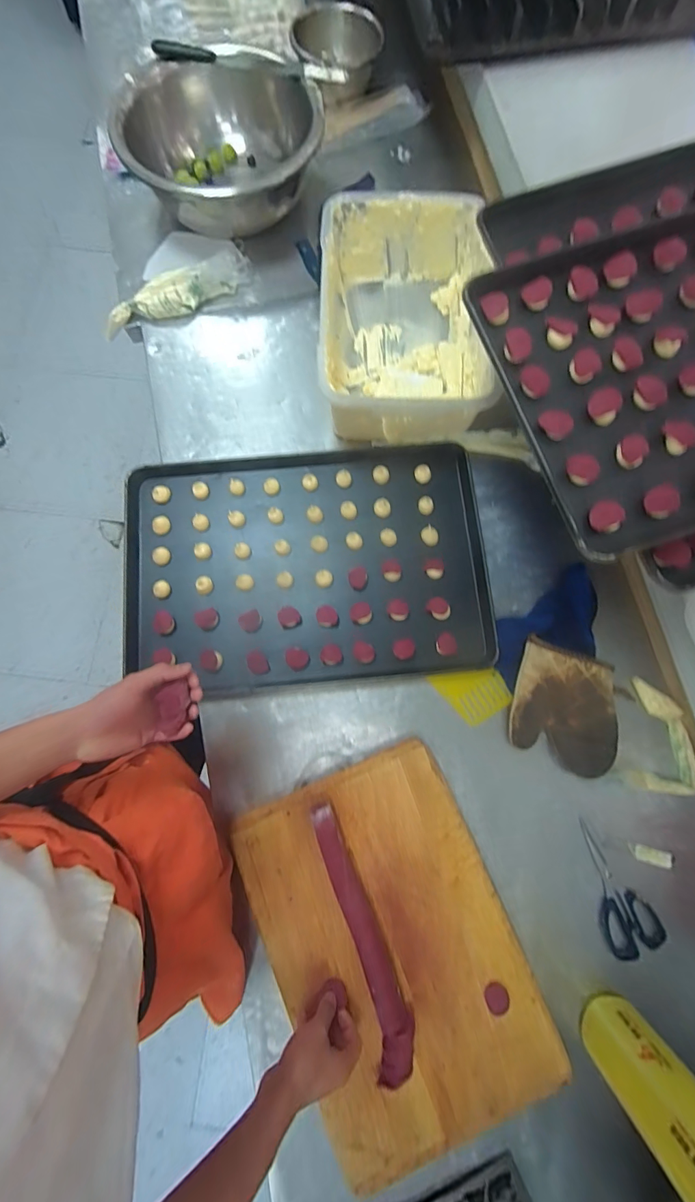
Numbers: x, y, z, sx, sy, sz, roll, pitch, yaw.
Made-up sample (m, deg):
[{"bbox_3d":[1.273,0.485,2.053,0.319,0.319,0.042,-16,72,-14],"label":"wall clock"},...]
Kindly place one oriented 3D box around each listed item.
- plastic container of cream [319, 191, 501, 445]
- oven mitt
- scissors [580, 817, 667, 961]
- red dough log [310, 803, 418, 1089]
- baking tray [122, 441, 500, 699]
[{"bbox_3d":[0.097,-0.482,0.730,0.282,0.129,0.404,3,79,1],"label":"plastic container of cream"},{"bbox_3d":[0.341,0.166,0.644,0.185,0.044,0.173,22,80,5],"label":"oven mitt"},{"bbox_3d":[0.399,0.423,0.613,0.080,0.012,0.188,-19,80,-3],"label":"scissors"},{"bbox_3d":[0.021,0.451,0.566,0.058,0.035,0.338,-18,80,-3],"label":"red dough log"},{"bbox_3d":[-0.075,-0.060,0.707,0.603,0.026,0.404,-6,79,-1],"label":"baking tray"}]

